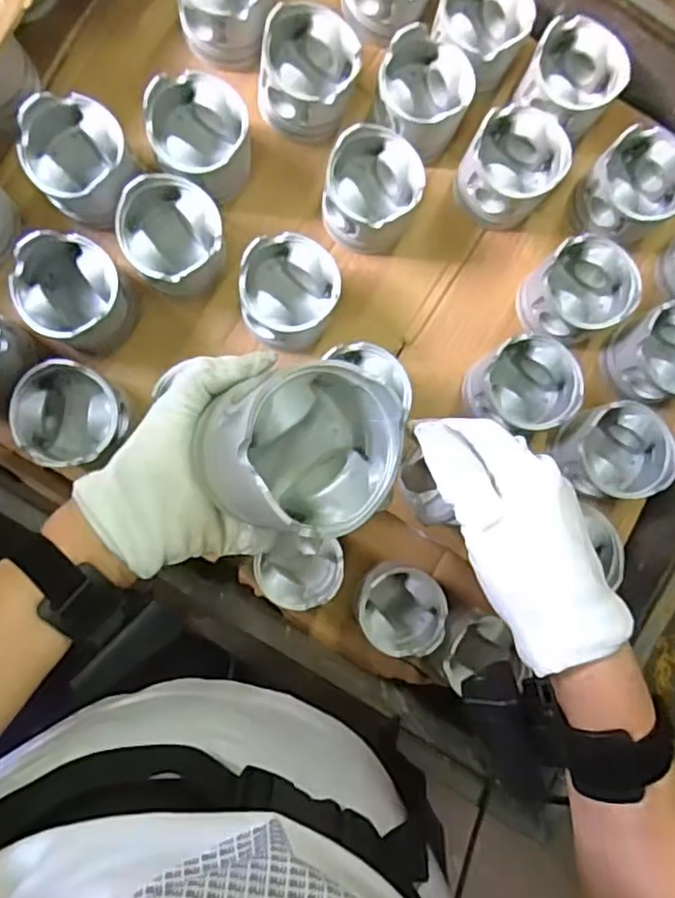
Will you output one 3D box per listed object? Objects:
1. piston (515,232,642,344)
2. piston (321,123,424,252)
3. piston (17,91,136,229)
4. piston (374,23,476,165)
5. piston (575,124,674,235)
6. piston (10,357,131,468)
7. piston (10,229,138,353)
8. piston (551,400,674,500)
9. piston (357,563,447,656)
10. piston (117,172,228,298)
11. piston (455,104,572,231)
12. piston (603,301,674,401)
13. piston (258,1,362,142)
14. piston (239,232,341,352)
[{"bbox_3d":[0.240,-0.158,0.649,0.093,0.077,0.090,0,88,-6],"label":"piston"},{"bbox_3d":[0.034,-0.255,0.635,0.089,0.084,0.094,0,88,-6],"label":"piston"},{"bbox_3d":[-0.241,-0.269,0.600,0.088,0.070,0.088,0,88,-6],"label":"piston"},{"bbox_3d":[0.086,-0.354,0.648,0.092,0.080,0.092,0,88,-6],"label":"piston"},{"bbox_3d":[0.299,-0.266,0.658,0.092,0.073,0.090,0,88,-6],"label":"piston"},{"bbox_3d":[-0.244,-0.030,0.596,0.092,0.066,0.093,0,88,-6],"label":"piston"},{"bbox_3d":[-0.244,-0.143,0.599,0.094,0.076,0.089,0,88,-6],"label":"piston"},{"bbox_3d":[0.271,0.002,0.637,0.092,0.074,0.089,0,88,-6],"label":"piston"},{"bbox_3d":[0.068,0.172,0.701,0.091,0.059,0.097,0,88,-6],"label":"piston"},{"bbox_3d":[-0.155,-0.197,0.619,0.091,0.092,0.100,0,88,-6],"label":"piston"},{"bbox_3d":[0.174,-0.286,0.657,0.091,0.084,0.097,0,88,-6],"label":"piston"},{"bbox_3d":[0.330,-0.095,0.645,0.090,0.070,0.091,0,88,-6],"label":"piston"},{"bbox_3d":[-0.028,-0.369,0.634,0.086,0.079,0.093,0,88,-6],"label":"piston"},{"bbox_3d":[-0.048,-0.149,0.622,0.090,0.070,0.098,0,88,-6],"label":"piston"}]

